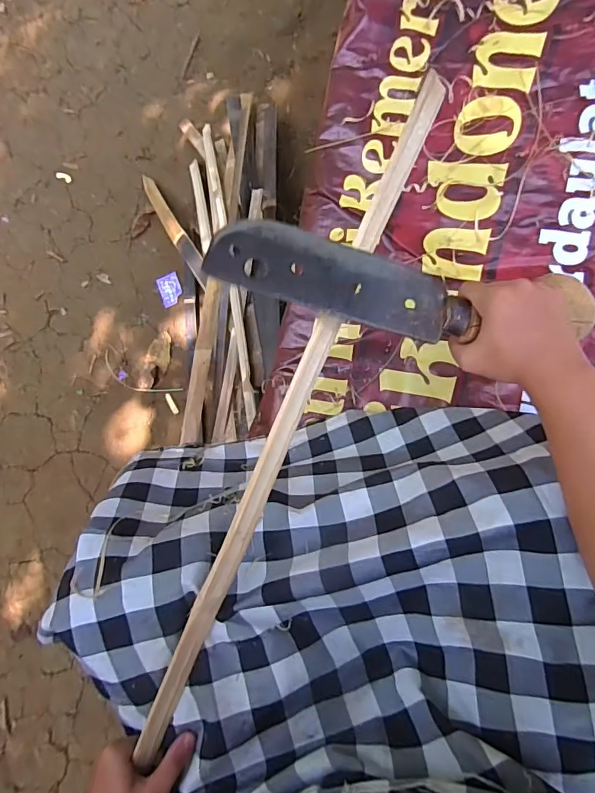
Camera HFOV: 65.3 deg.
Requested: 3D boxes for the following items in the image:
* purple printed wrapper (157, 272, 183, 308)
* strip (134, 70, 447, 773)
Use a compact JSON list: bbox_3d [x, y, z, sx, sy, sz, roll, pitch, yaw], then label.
[{"bbox_3d":[-0.328,-0.276,1.201,0.059,0.007,0.079,-20,85,8],"label":"purple printed wrapper"},{"bbox_3d":[-0.011,0.027,0.422,0.026,0.008,0.655,23,92,-33],"label":"strip"}]

